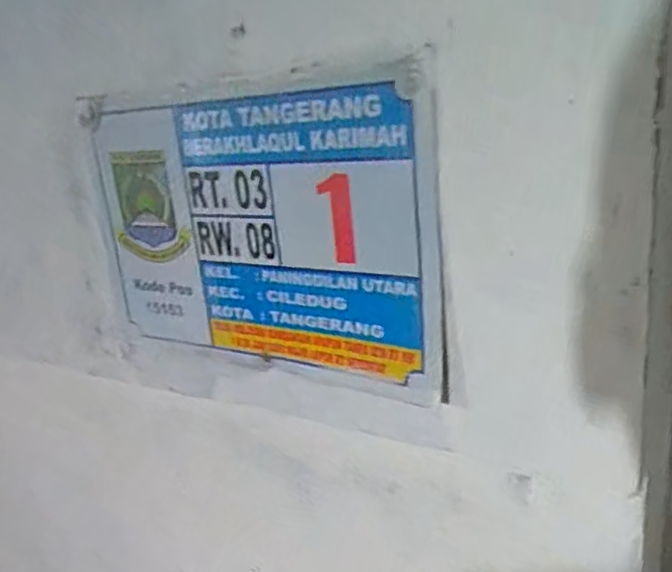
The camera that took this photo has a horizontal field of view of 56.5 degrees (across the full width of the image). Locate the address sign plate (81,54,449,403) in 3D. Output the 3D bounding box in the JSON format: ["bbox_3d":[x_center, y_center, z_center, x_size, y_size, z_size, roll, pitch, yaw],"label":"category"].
[{"bbox_3d":[-0.053,-0.031,0.362,0.239,0.157,0.013,5,21,33],"label":"address sign plate"}]

